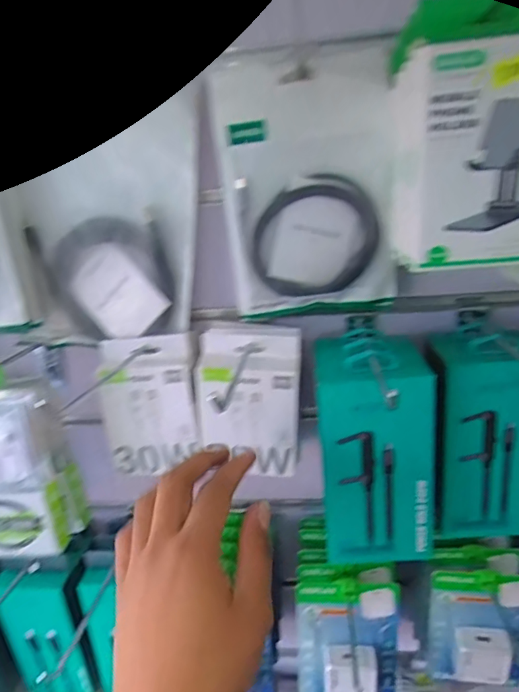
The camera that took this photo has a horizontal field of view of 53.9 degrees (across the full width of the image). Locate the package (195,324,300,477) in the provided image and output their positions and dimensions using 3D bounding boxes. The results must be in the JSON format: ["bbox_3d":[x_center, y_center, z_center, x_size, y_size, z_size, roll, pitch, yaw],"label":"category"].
[{"bbox_3d":[-0.008,0.046,0.433,0.084,0.119,0.047,-4,19,3],"label":"package"}]

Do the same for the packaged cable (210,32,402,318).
[{"bbox_3d":[0.037,-0.123,0.401,0.128,0.191,0.024,0,20,13],"label":"packaged cable"}]

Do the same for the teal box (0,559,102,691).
[{"bbox_3d":[-0.209,0.290,0.515,0.088,0.150,0.027,-3,19,7],"label":"teal box"}]

